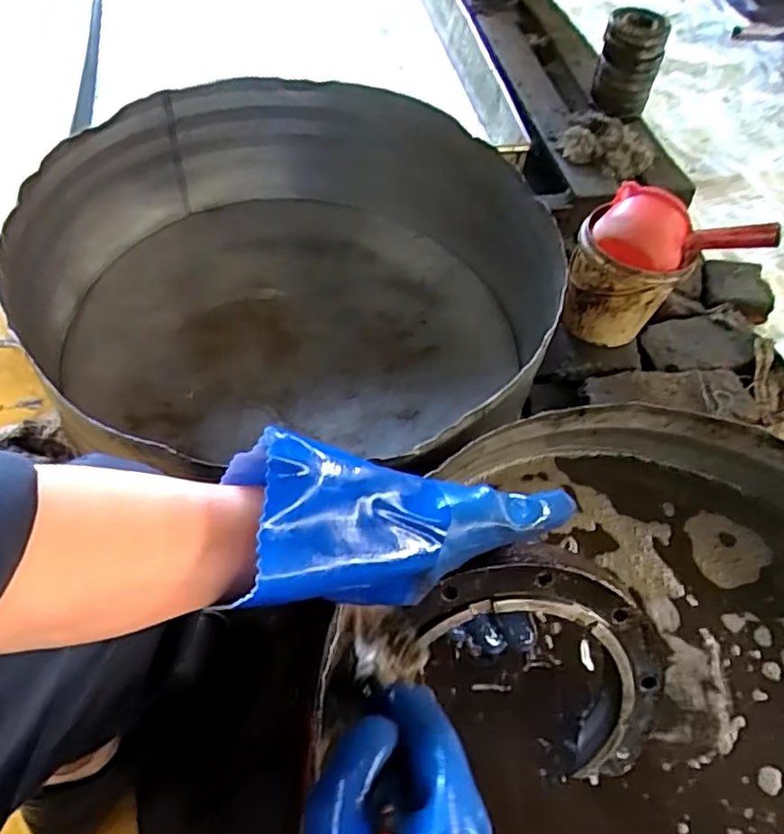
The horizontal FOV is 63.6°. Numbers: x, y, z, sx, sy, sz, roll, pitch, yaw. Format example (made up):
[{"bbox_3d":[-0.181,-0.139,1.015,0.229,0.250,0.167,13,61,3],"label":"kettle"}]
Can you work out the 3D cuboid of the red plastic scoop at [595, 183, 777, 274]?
[{"bbox_3d":[0.430,-0.272,0.935,0.244,0.075,0.112,14,57,4],"label":"red plastic scoop"}]

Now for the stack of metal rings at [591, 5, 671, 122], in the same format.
[{"bbox_3d":[0.484,-0.720,1.291,0.127,0.165,0.113,26,56,10],"label":"stack of metal rings"}]

